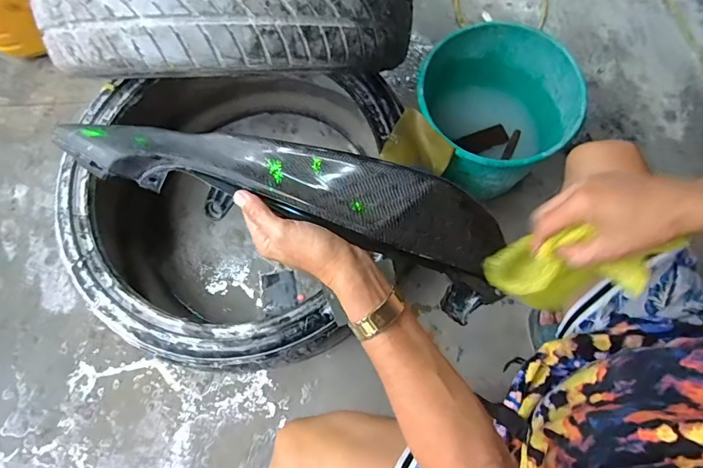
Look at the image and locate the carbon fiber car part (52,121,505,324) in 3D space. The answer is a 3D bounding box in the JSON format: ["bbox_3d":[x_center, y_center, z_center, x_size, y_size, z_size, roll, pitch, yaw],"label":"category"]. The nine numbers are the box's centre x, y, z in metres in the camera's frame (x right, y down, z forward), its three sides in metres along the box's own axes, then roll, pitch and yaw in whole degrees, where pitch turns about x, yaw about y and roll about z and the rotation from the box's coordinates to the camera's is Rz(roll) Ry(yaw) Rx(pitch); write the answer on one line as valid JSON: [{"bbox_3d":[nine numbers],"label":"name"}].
[{"bbox_3d":[-0.046,-0.028,0.401,0.443,0.089,0.100,17,76,-5],"label":"carbon fiber car part"}]

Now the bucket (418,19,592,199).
[{"bbox_3d":[0.260,-0.208,0.866,0.270,0.311,0.267,-1,74,3],"label":"bucket"}]

